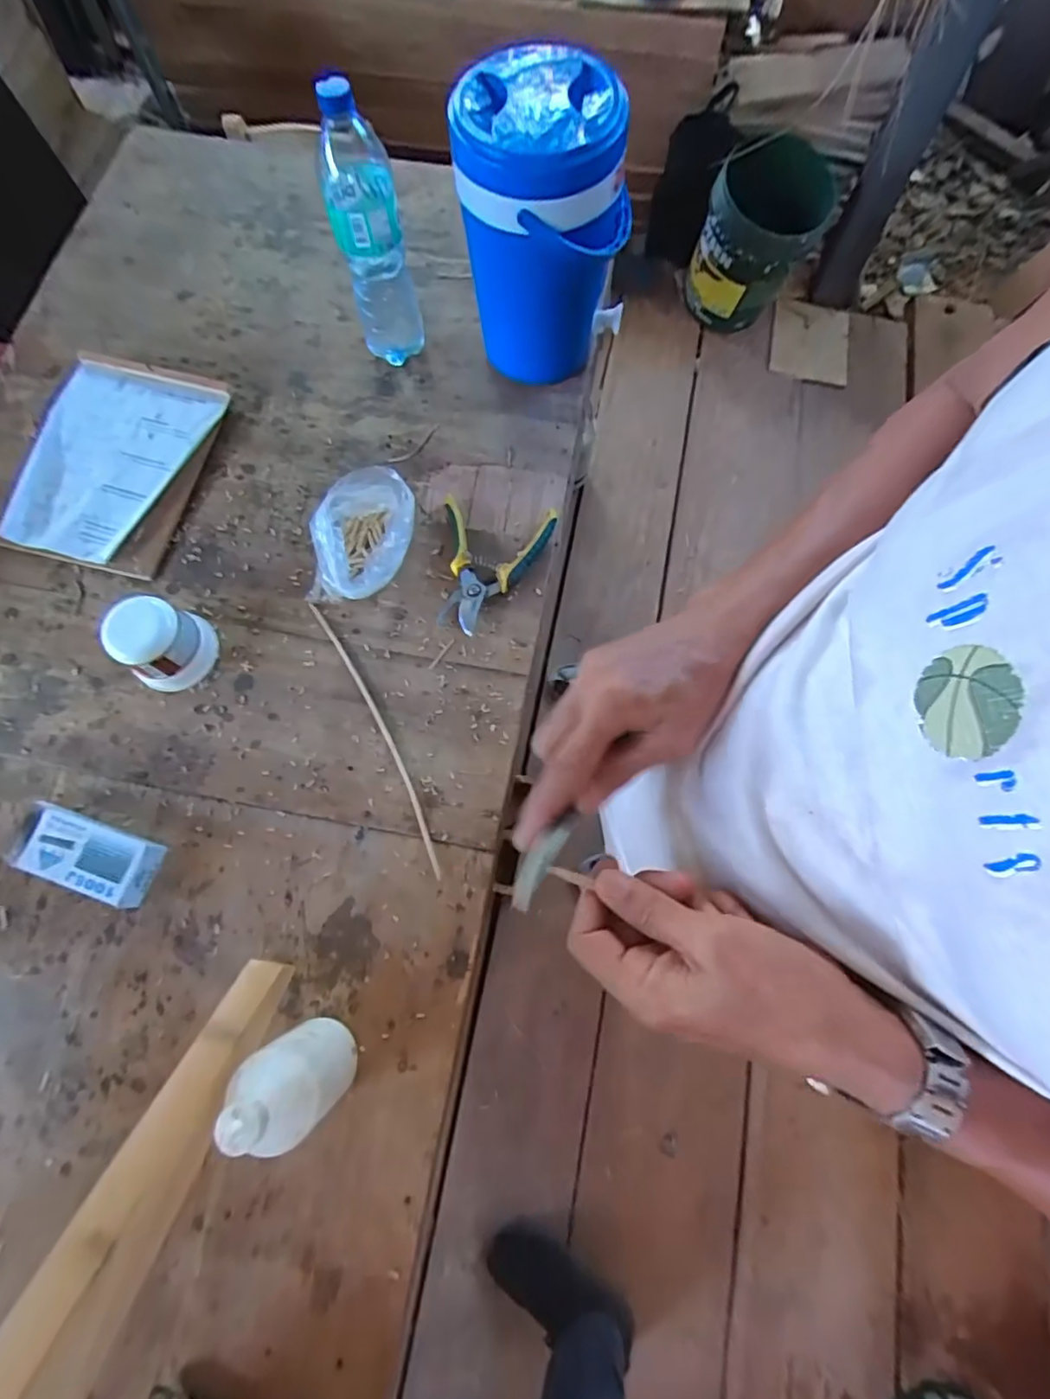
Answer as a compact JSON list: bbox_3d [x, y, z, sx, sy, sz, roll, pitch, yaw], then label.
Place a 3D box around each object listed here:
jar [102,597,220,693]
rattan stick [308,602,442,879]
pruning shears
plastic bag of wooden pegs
[{"bbox_3d":[-0.396,-0.064,0.629,0.082,0.074,0.089,-14,74,-3],"label":"jar"},{"bbox_3d":[-0.163,0.031,0.633,0.019,0.005,0.343,-27,75,-7],"label":"rattan stick"},{"bbox_3d":[-0.052,-0.159,0.677,0.132,0.022,0.168,16,75,6],"label":"pruning shears"},{"bbox_3d":[-0.187,-0.183,0.659,0.096,0.078,0.143,19,75,6],"label":"plastic bag of wooden pegs"}]

